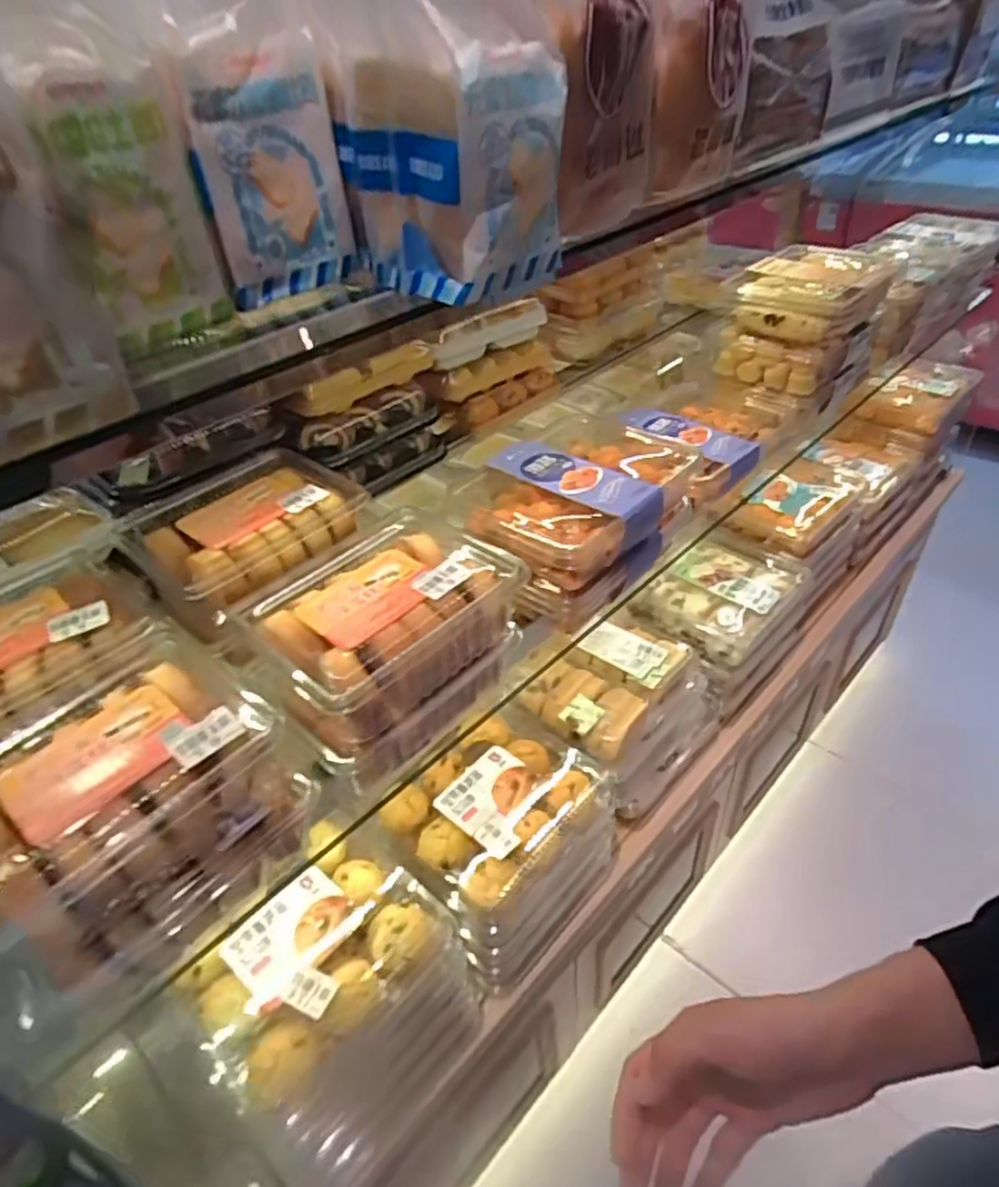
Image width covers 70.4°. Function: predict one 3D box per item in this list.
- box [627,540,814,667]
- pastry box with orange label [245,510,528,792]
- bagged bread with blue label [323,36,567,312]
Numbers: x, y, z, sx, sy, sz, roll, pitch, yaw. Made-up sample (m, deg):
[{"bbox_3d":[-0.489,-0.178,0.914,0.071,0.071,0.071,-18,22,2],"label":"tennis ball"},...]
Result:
[{"bbox_3d":[0.331,0.002,1.028,0.164,0.056,0.228,28,50,33],"label":"box"},{"bbox_3d":[-0.092,0.038,0.566,0.154,0.104,0.193,29,50,34],"label":"pastry box with orange label"},{"bbox_3d":[-0.034,-0.312,0.509,0.119,0.149,0.148,-32,47,-29],"label":"bagged bread with blue label"}]

